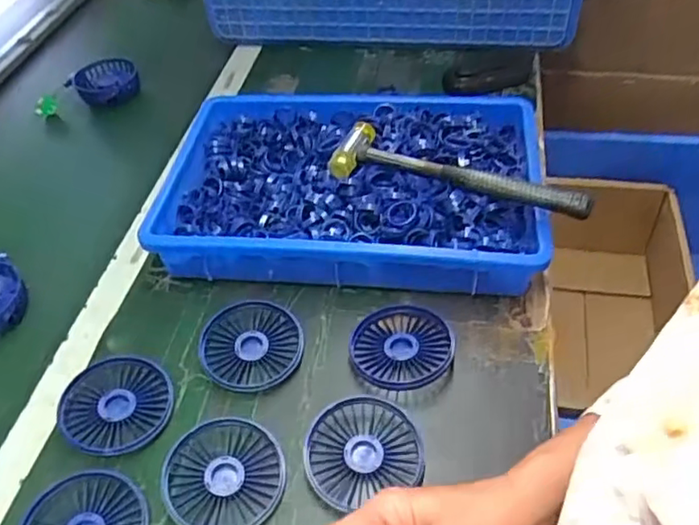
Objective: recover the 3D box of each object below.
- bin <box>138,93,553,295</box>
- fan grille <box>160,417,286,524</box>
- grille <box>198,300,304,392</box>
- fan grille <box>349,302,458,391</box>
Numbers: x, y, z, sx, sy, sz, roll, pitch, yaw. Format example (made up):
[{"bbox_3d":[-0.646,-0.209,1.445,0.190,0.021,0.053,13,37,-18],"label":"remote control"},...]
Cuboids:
[{"bbox_3d":[0.009,-0.083,0.638,0.364,0.069,0.261,4,47,11],"label":"bin"},{"bbox_3d":[-0.093,0.157,0.461,0.084,0.015,0.086,-4,46,4],"label":"fan grille"},{"bbox_3d":[-0.086,0.073,0.542,0.086,0.015,0.087,-2,47,5],"label":"grille"},{"bbox_3d":[0.045,0.070,0.531,0.088,0.013,0.087,-4,46,4],"label":"fan grille"}]

